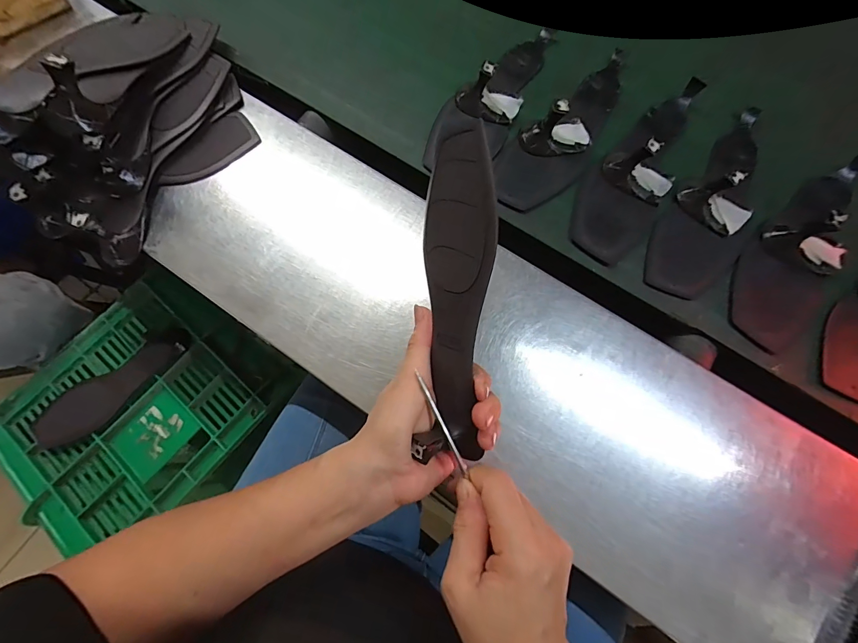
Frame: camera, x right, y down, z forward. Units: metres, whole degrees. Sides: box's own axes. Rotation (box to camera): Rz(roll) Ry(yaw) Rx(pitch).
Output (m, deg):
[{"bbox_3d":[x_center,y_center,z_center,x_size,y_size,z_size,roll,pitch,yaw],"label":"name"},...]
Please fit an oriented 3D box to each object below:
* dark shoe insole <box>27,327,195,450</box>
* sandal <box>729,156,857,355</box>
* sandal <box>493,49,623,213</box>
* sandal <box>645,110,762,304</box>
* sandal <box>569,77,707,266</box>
[{"bbox_3d":[-0.446,0.099,0.558,0.234,0.011,0.074,-31,85,-5],"label":"dark shoe insole"},{"bbox_3d":[0.364,-0.075,0.363,0.075,0.045,0.225,42,79,11],"label":"sandal"},{"bbox_3d":[0.149,-0.214,0.405,0.081,0.043,0.236,36,78,10],"label":"sandal"},{"bbox_3d":[0.294,-0.124,0.377,0.075,0.047,0.229,36,78,11],"label":"sandal"},{"bbox_3d":[0.220,-0.164,0.396,0.078,0.051,0.229,35,78,9],"label":"sandal"}]

